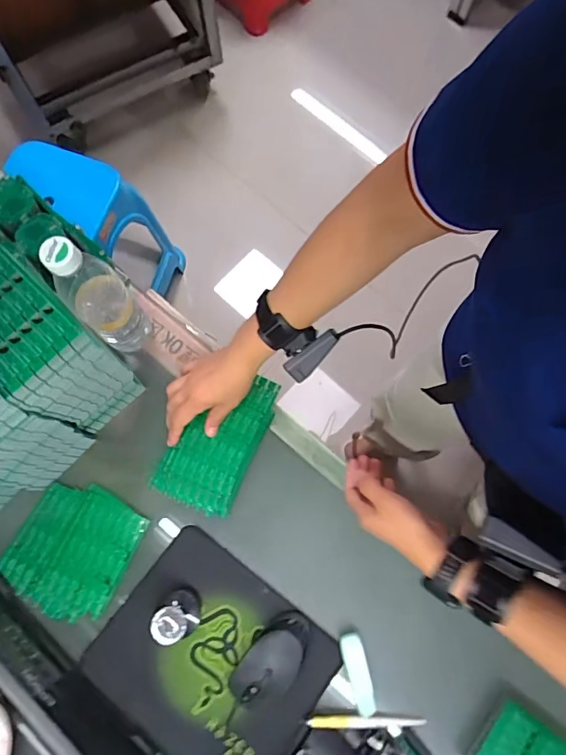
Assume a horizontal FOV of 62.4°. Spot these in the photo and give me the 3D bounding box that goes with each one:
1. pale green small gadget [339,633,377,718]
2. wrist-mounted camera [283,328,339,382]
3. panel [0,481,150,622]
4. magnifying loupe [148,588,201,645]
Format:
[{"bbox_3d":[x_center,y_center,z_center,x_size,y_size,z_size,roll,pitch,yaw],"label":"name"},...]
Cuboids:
[{"bbox_3d":[0.089,0.349,0.552,0.027,0.015,0.089,-15,89,-5],"label":"pale green small gadget"},{"bbox_3d":[0.034,-0.027,0.530,0.071,0.016,0.024,-44,80,12],"label":"wrist-mounted camera"},{"bbox_3d":[-0.260,0.214,0.581,0.143,0.011,0.146,28,77,5],"label":"panel"},{"bbox_3d":[-0.121,0.275,0.540,0.044,0.085,0.042,0,76,-2],"label":"magnifying loupe"}]

